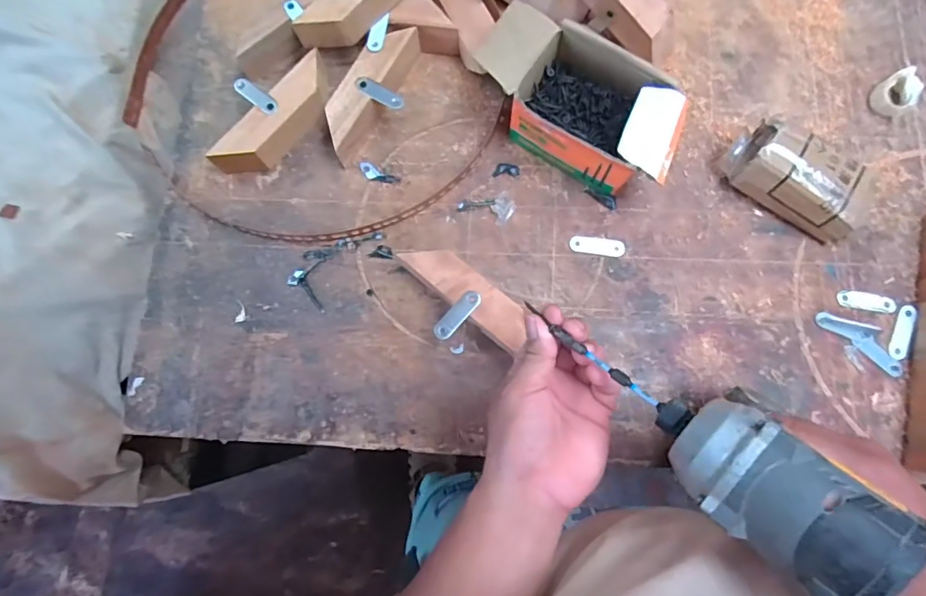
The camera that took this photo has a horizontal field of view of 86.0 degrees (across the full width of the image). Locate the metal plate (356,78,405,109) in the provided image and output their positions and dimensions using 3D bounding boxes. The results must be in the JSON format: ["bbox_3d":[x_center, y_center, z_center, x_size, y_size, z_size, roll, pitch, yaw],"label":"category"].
[{"bbox_3d":[-0.086,-0.211,0.513,0.053,0.005,0.016,30,86,5],"label":"metal plate"}]

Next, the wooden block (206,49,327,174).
[{"bbox_3d":[-0.195,-0.189,0.529,0.046,0.044,0.161,42,83,9],"label":"wooden block"}]

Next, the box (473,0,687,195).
[{"bbox_3d":[0.117,-0.195,0.505,0.209,0.078,0.108,32,81,8],"label":"box"}]

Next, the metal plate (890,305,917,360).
[{"bbox_3d":[0.434,0.034,0.488,0.014,0.004,0.055,12,82,45],"label":"metal plate"}]

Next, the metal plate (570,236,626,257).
[{"bbox_3d":[0.139,-0.054,0.515,0.055,0.004,0.018,9,82,8],"label":"metal plate"}]

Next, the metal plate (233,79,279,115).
[{"bbox_3d":[-0.215,-0.210,0.517,0.057,0.005,0.018,37,82,8],"label":"metal plate"}]

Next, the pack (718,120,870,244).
[{"bbox_3d":[0.337,-0.122,0.498,0.140,0.052,0.080,30,81,7],"label":"pack"}]

